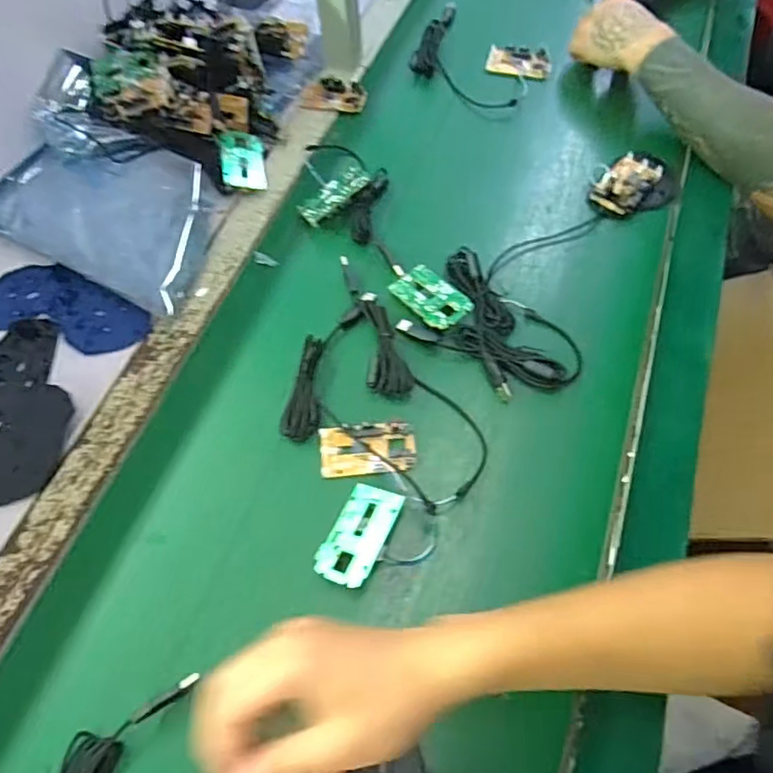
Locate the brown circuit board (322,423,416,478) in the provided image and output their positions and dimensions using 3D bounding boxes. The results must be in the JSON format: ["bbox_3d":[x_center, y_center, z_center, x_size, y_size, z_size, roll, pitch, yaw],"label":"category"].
[{"bbox_3d":[-0.015,0.053,0.480,0.078,0.013,0.044,-5,60,0],"label":"brown circuit board"}]

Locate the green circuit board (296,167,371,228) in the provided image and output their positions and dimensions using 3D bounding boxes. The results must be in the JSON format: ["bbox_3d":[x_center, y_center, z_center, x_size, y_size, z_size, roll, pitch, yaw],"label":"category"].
[{"bbox_3d":[-0.055,-0.201,0.607,0.079,0.009,0.040,-41,66,-3],"label":"green circuit board"}]

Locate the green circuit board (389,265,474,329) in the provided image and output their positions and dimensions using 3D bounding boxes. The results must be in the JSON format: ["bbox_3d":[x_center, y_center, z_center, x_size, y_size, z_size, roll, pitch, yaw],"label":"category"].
[{"bbox_3d":[0.042,-0.085,0.546,0.046,0.005,0.075,-35,65,-16],"label":"green circuit board"}]

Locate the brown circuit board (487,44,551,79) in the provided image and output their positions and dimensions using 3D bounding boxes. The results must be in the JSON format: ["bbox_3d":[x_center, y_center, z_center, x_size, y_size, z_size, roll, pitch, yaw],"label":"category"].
[{"bbox_3d":[0.169,-0.413,0.735,0.080,0.007,0.047,16,63,12],"label":"brown circuit board"}]

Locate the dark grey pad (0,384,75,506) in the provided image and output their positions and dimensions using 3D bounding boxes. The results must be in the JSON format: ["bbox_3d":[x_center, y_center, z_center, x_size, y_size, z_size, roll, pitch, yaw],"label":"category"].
[{"bbox_3d":[-0.311,0.050,0.494,0.072,0.008,0.103,10,77,12],"label":"dark grey pad"}]

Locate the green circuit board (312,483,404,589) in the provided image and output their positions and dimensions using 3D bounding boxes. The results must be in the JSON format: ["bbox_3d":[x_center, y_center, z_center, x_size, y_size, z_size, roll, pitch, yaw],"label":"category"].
[{"bbox_3d":[-0.021,0.111,0.435,0.047,0.006,0.076,12,57,29],"label":"green circuit board"}]

